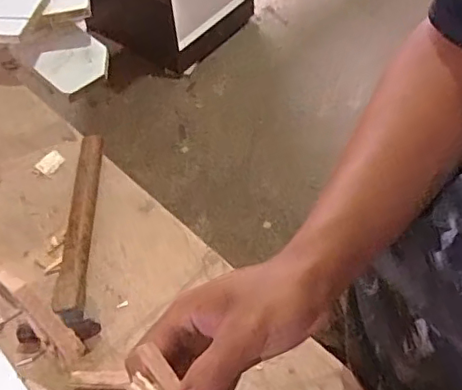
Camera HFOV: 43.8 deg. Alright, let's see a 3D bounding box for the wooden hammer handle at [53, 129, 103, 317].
[{"bbox_3d":[-0.199,0.027,0.764,0.033,0.024,0.276,-3,52,1],"label":"wooden hammer handle"}]

